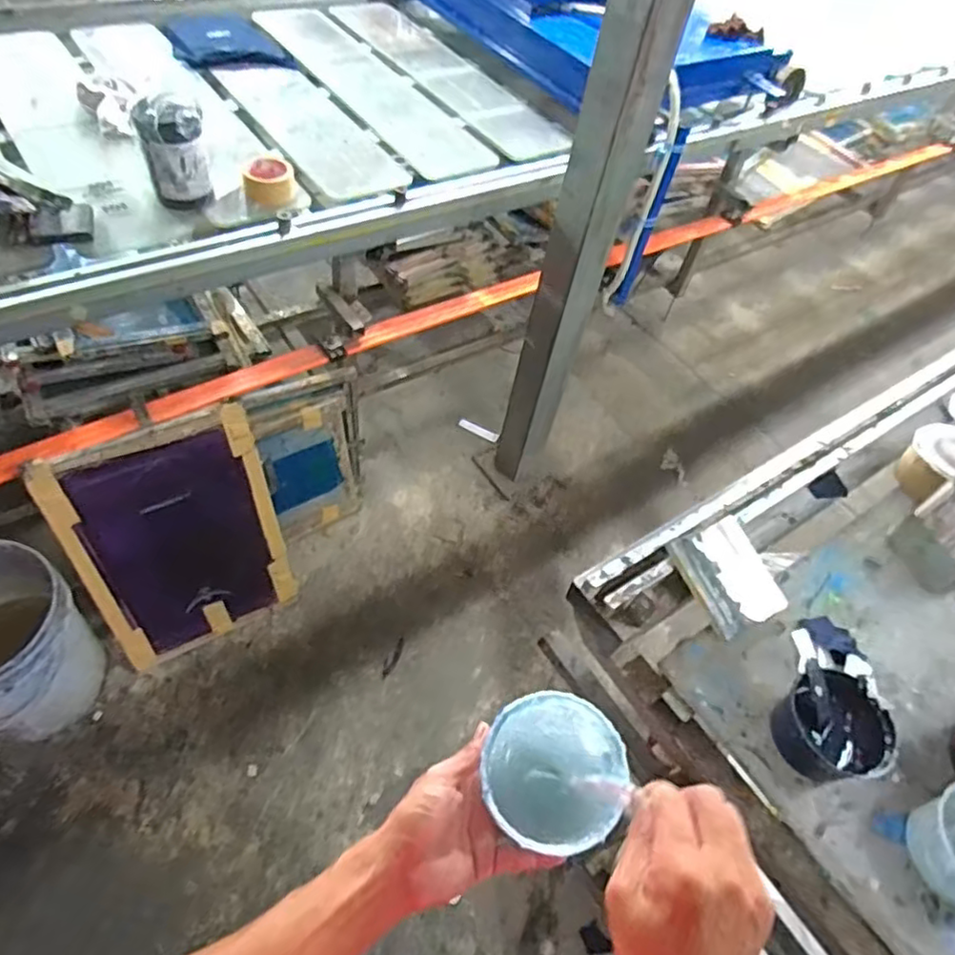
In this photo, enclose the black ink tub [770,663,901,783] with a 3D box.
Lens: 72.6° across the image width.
[{"bbox_3d":[0.397,0.279,0.734,0.106,0.075,0.111,5,53,-6],"label":"black ink tub"}]

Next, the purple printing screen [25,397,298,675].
[{"bbox_3d":[-0.634,0.141,1.405,0.399,0.569,0.047,-27,43,-29],"label":"purple printing screen"}]

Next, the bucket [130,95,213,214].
[{"bbox_3d":[-0.526,-0.572,1.140,0.104,0.183,0.084,-15,57,-19],"label":"bucket"}]

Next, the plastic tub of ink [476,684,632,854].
[{"bbox_3d":[0.059,0.239,0.529,0.106,0.058,0.114,2,55,-4],"label":"plastic tub of ink"}]

